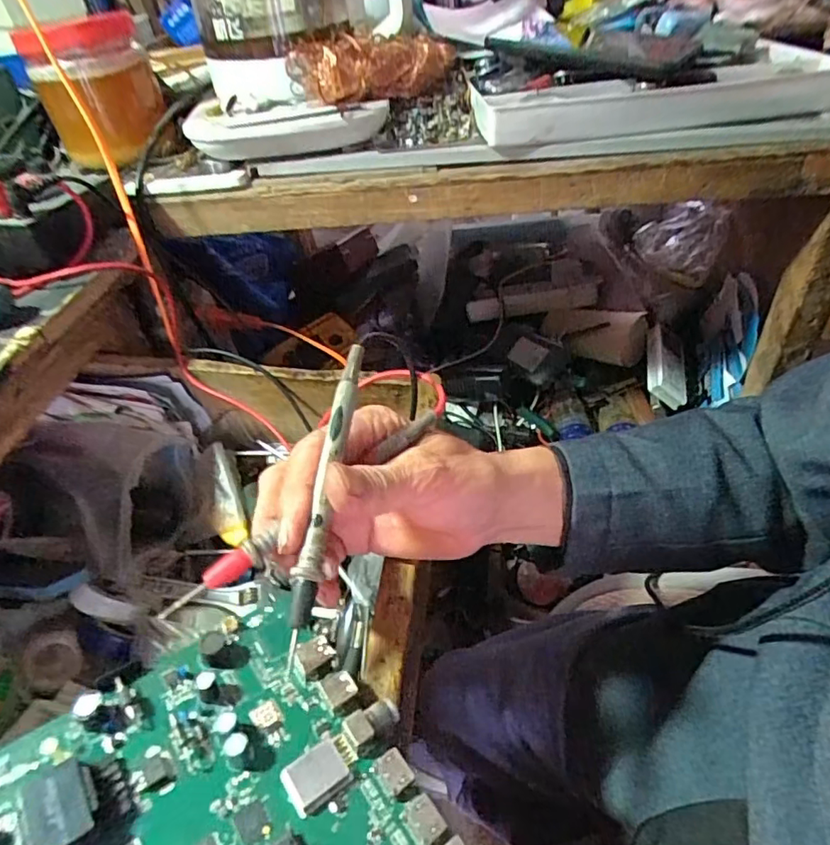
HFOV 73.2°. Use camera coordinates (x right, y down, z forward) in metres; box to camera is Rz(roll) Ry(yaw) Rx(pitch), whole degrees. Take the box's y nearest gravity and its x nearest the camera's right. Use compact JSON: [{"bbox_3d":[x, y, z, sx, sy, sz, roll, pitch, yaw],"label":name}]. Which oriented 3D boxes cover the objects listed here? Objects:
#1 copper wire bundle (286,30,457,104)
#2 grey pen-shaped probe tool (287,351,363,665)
[{"bbox_3d":[-0.032,-0.284,0.445,0.134,0.044,0.038,-12,43,-5],"label":"copper wire bundle"},{"bbox_3d":[-0.038,0.026,0.239,0.010,0.007,0.140,3,64,10],"label":"grey pen-shaped probe tool"}]

